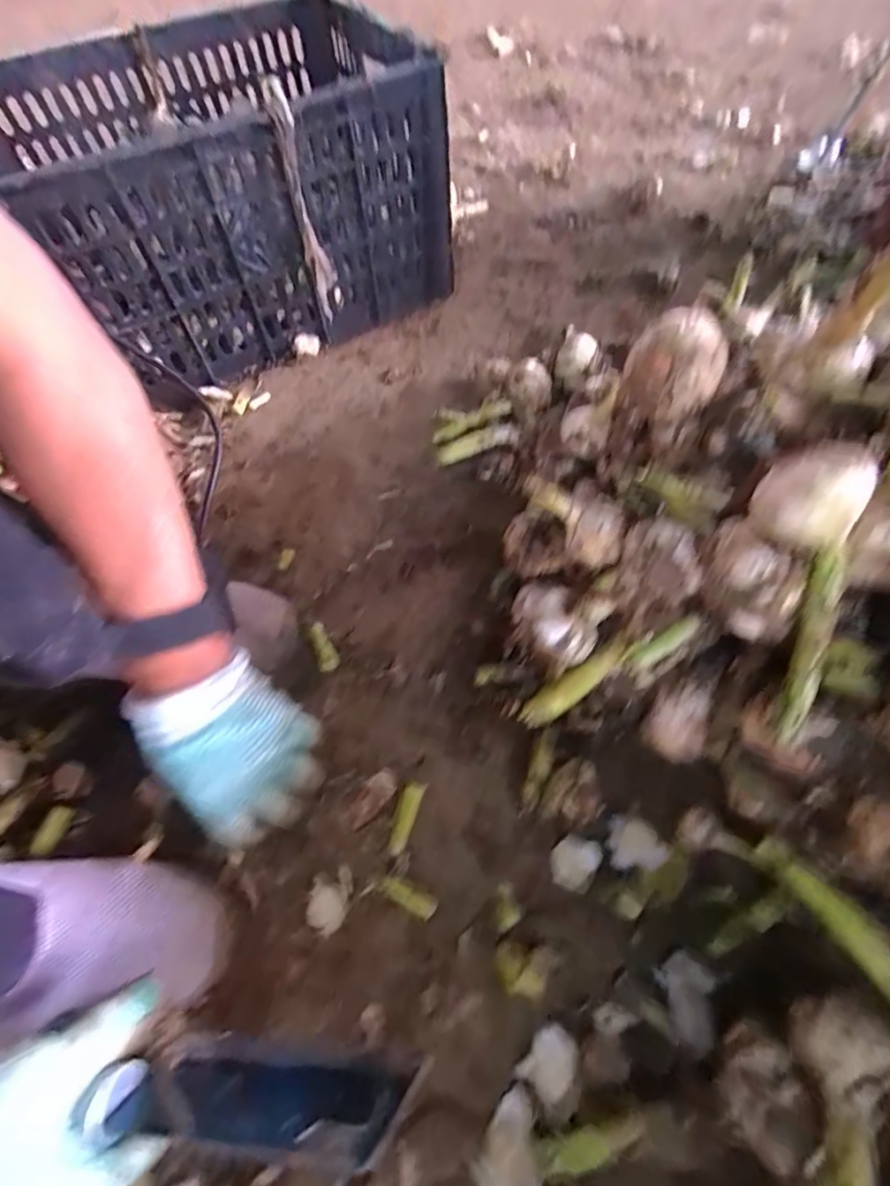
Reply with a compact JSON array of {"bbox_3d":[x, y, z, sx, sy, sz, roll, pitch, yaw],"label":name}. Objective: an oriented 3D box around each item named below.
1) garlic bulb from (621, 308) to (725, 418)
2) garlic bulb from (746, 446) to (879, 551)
[{"bbox_3d":[0.126,-0.126,0.279,0.049,0.039,0.050,18,62,12],"label":"garlic bulb"},{"bbox_3d":[0.158,-0.043,0.215,0.039,0.031,0.039,36,67,21],"label":"garlic bulb"}]

